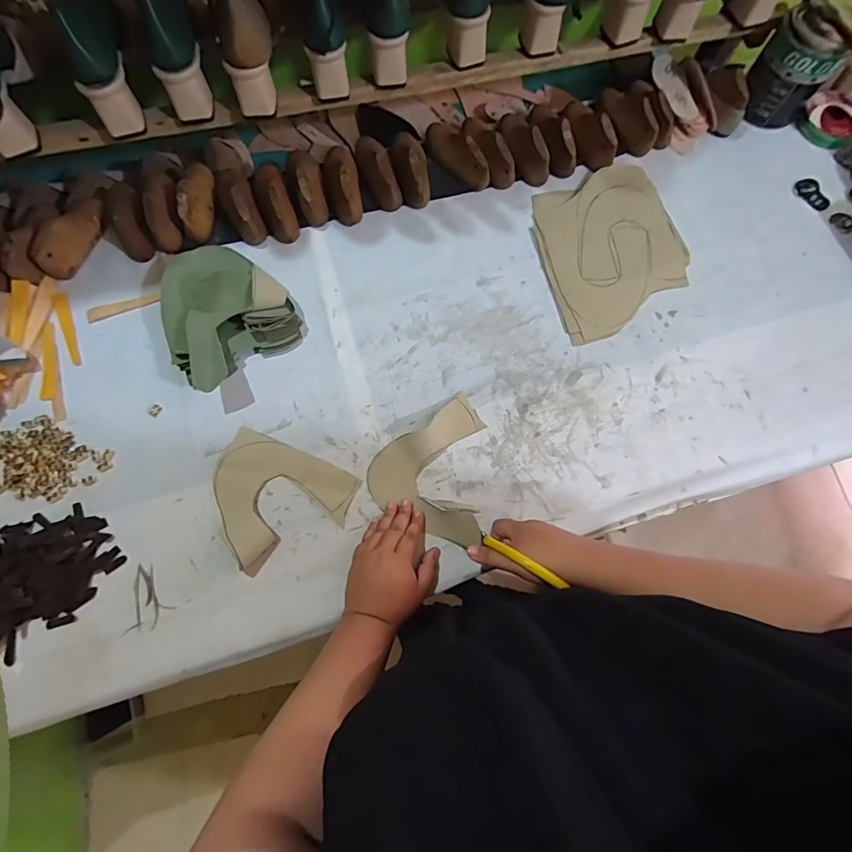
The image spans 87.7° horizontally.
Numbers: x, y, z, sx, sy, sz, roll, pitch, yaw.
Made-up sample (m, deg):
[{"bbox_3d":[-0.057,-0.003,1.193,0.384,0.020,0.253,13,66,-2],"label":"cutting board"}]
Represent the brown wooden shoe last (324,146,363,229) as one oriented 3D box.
[{"bbox_3d":[-0.130,-0.381,0.680,0.051,0.054,0.147,-12,76,-4],"label":"brown wooden shoe last"}]

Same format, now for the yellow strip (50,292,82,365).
[{"bbox_3d":[-0.518,-0.140,0.640,0.019,0.008,0.117,-21,77,-6],"label":"yellow strip"}]

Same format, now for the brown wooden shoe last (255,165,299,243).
[{"bbox_3d":[-0.231,-0.346,0.669,0.049,0.056,0.139,-22,77,-6],"label":"brown wooden shoe last"}]

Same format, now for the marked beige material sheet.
[{"bbox_3d":[0.284,-0.273,0.680,0.216,0.015,0.265,-14,76,-4],"label":"marked beige material sheet"}]

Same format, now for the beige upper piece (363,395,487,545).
[{"bbox_3d":[0.029,0.065,0.573,0.180,0.057,0.160,-38,79,-10],"label":"beige upper piece"}]

